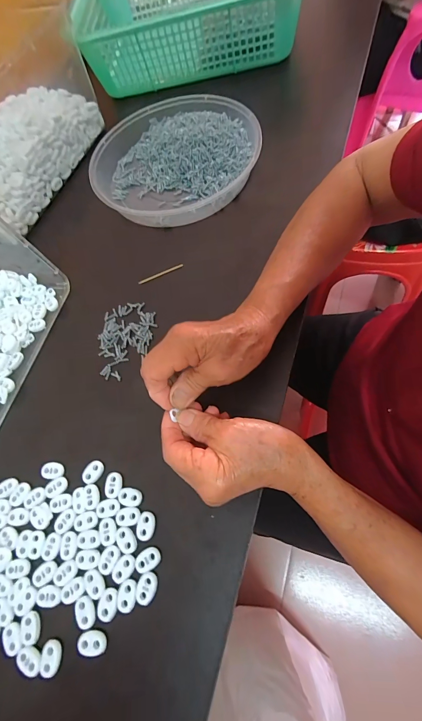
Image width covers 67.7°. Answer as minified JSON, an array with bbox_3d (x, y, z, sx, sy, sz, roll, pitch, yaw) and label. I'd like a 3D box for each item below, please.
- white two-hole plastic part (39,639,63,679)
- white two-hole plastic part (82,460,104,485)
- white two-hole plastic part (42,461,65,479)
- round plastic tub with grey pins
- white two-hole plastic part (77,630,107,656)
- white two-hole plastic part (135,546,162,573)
[{"bbox_3d":[-0.128,0.237,0.251,0.017,0.004,0.022,-8,66,7],"label":"white two-hole plastic part"},{"bbox_3d":[-0.114,0.108,0.305,0.018,0.004,0.022,29,76,21],"label":"white two-hole plastic part"},{"bbox_3d":[-0.157,0.108,0.311,0.023,0.004,0.015,-5,67,9],"label":"white two-hole plastic part"},{"bbox_3d":[-0.055,-0.286,0.441,0.221,0.042,0.215,-4,67,9],"label":"round plastic tub with grey pins"},{"bbox_3d":[-0.095,0.223,0.249,0.023,0.004,0.015,1,68,11],"label":"white two-hole plastic part"},{"bbox_3d":[-0.053,0.168,0.266,0.023,0.004,0.015,-33,65,-4],"label":"white two-hole plastic part"}]

